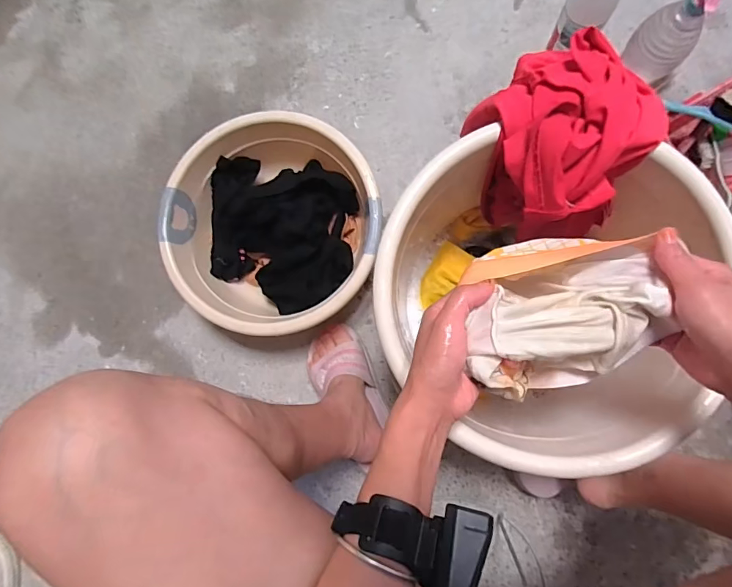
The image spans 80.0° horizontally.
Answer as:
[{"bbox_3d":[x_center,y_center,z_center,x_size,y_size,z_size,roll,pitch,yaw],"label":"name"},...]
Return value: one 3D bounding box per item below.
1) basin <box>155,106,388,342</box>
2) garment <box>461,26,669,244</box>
[{"bbox_3d":[-0.140,-0.109,0.664,0.299,0.128,0.281,0,84,4],"label":"basin"},{"bbox_3d":[0.199,-0.158,0.452,0.142,0.161,0.176,-11,83,3],"label":"garment"}]

